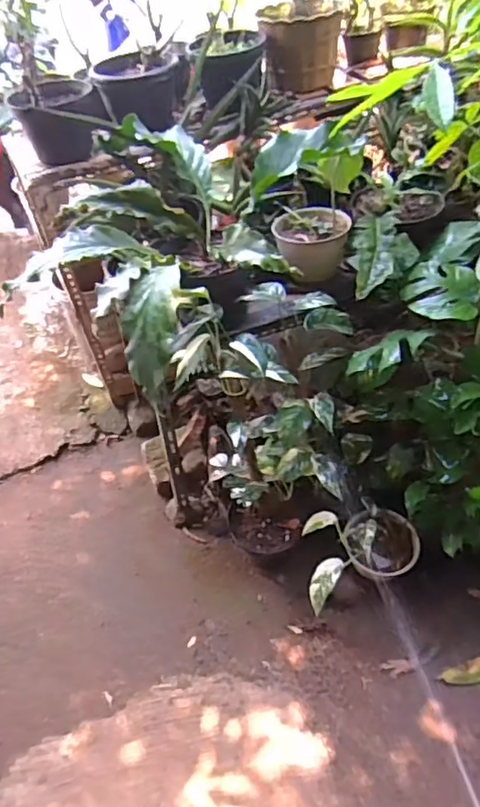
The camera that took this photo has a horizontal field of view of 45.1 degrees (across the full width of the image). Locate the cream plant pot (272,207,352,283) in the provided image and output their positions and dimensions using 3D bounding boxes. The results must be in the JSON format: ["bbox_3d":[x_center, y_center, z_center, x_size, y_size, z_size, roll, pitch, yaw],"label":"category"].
[{"bbox_3d":[0.183,-0.422,1.518,0.184,0.127,0.163,-10,46,-1],"label":"cream plant pot"}]

